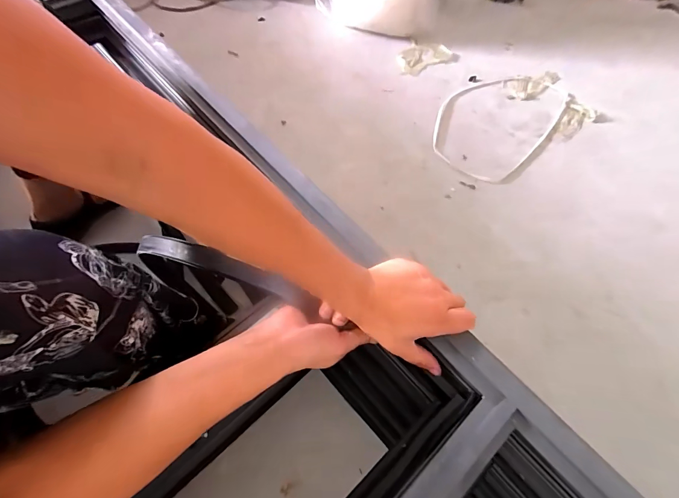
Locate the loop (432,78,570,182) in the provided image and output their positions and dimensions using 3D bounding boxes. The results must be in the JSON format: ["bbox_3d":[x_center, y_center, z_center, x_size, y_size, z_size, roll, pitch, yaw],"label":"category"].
[{"bbox_3d":[0.501,-0.423,1.088,0.314,0.020,0.565,41,67,17],"label":"loop"}]

